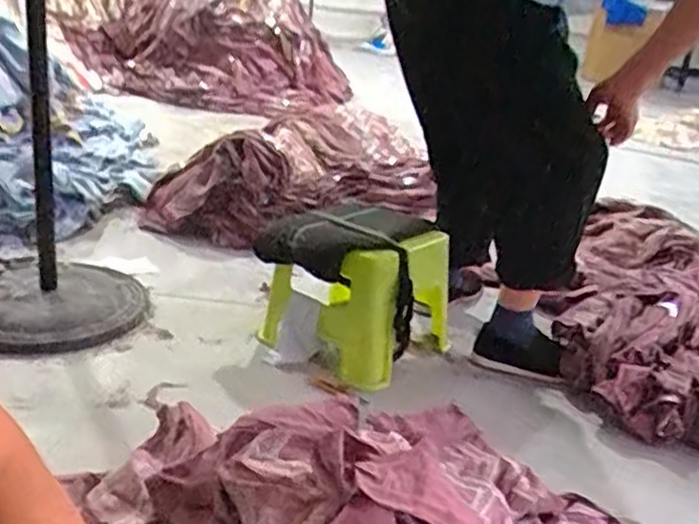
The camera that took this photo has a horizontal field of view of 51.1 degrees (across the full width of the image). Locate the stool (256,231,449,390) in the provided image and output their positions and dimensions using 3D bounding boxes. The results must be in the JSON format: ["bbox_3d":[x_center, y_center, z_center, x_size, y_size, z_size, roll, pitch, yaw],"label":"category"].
[{"bbox_3d":[0.019,0.065,1.501,0.307,0.274,0.285,21,26,33],"label":"stool"}]

